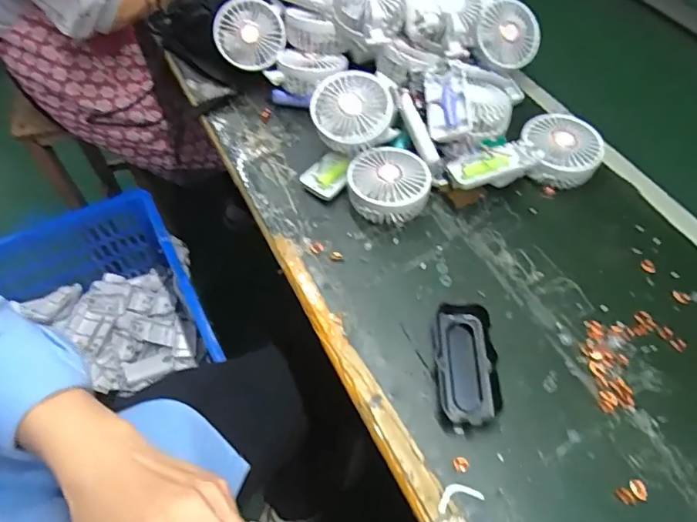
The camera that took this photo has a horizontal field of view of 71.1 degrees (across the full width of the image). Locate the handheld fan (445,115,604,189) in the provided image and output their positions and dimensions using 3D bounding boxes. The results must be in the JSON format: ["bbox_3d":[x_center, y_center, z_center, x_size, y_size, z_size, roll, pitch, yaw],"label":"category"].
[{"bbox_3d":[0.197,-0.119,0.555,0.188,0.057,0.084,-11,58,-9],"label":"handheld fan"}]

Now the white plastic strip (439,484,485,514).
[{"bbox_3d":[0.088,0.187,0.389,0.037,0.004,0.017,-15,58,-9],"label":"white plastic strip"}]

